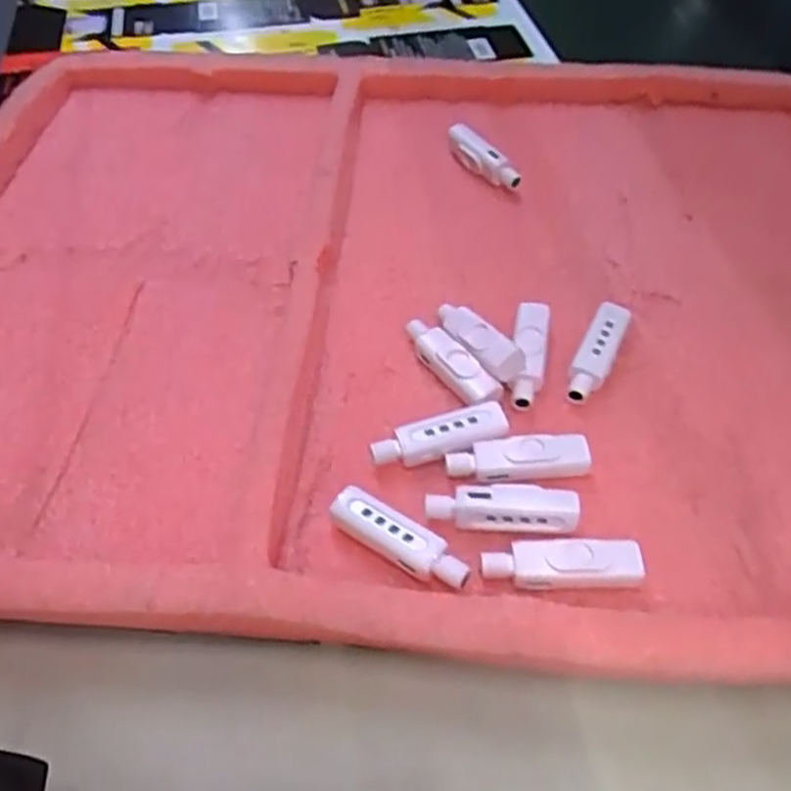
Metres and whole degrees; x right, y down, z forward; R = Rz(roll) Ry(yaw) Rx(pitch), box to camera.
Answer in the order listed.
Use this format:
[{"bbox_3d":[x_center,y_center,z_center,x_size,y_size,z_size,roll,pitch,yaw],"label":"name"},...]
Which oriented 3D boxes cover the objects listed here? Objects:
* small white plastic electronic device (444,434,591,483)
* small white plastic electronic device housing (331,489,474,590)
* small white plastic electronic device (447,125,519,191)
[{"bbox_3d":[0.049,0.027,0.295,0.056,0.014,0.016,-3,52,-1],"label":"small white plastic electronic device"},{"bbox_3d":[0.002,0.055,0.274,0.055,0.018,0.014,30,59,22],"label":"small white plastic electronic device housing"},{"bbox_3d":[0.051,-0.136,0.423,0.014,0.015,0.054,-27,56,-19],"label":"small white plastic electronic device"}]

